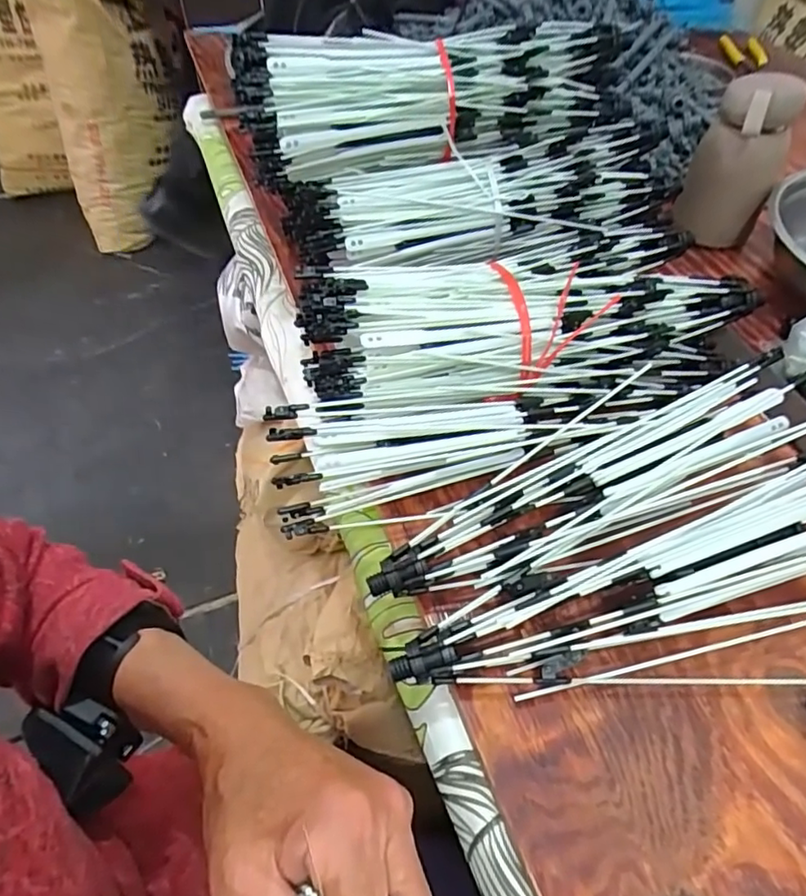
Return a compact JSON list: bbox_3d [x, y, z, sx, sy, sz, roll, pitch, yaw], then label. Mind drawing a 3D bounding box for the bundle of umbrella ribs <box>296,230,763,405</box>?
[{"bbox_3d":[0.088,-0.096,0.442,0.325,0.077,0.118,-9,52,-6],"label":"bundle of umbrella ribs"}]

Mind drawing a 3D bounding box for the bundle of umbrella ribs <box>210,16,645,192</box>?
[{"bbox_3d":[0.019,-0.289,0.487,0.308,0.077,0.086,-5,52,-4],"label":"bundle of umbrella ribs"}]

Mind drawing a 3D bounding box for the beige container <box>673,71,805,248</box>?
[{"bbox_3d":[0.322,-0.269,0.563,0.066,0.146,0.060,-12,53,-9],"label":"beige container"}]

